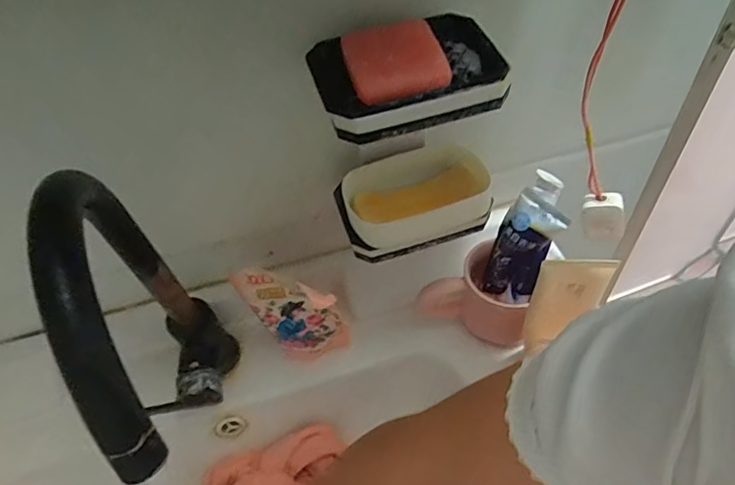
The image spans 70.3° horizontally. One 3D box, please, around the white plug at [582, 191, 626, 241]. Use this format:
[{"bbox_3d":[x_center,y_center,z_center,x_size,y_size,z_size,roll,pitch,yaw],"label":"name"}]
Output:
[{"bbox_3d":[0.233,-0.027,0.515,0.037,0.053,0.026,-5,43,23],"label":"white plug"}]

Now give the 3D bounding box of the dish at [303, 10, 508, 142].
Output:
[{"bbox_3d":[0.028,-0.123,0.369,0.130,0.042,0.087,-16,50,-9],"label":"dish"}]

